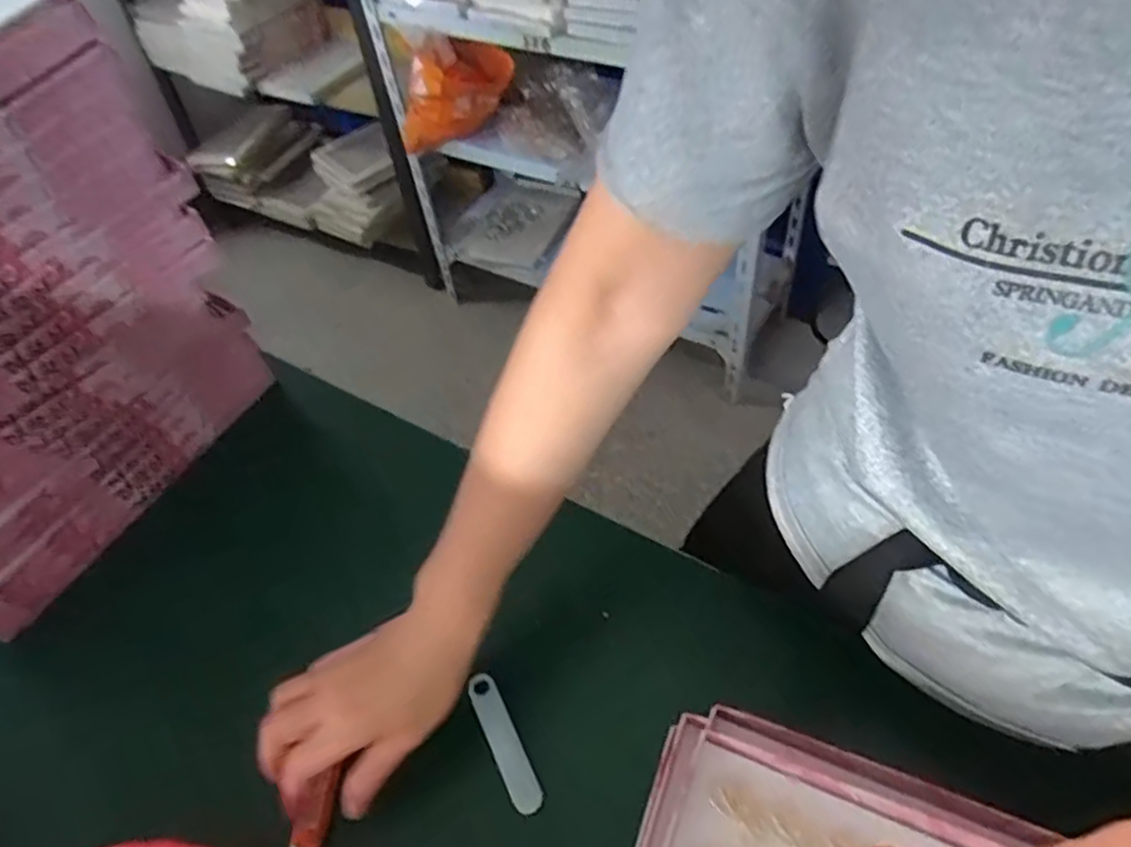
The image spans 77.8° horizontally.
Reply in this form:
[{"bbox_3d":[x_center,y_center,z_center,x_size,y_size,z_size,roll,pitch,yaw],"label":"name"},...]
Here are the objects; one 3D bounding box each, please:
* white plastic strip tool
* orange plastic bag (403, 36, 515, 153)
[{"bbox_3d":[-0.039,0.199,0.442,0.018,0.004,0.086,-24,57,-14],"label":"white plastic strip tool"},{"bbox_3d":[-0.233,-0.658,1.441,0.265,0.228,0.102,-2,51,4],"label":"orange plastic bag"}]

